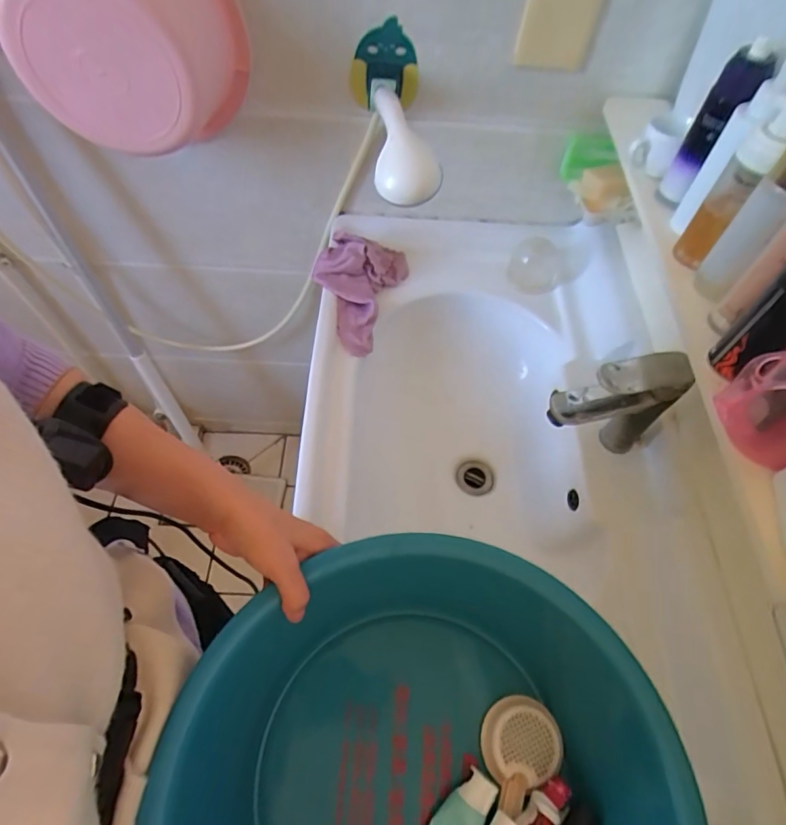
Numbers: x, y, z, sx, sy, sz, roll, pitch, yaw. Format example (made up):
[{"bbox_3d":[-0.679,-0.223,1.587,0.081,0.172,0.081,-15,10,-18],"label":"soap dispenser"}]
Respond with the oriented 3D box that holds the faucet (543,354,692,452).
[{"bbox_3d":[0.251,0.001,0.591,0.146,0.172,0.045,-5,60,-6],"label":"faucet"}]

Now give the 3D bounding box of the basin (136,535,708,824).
[{"bbox_3d":[0.020,0.301,0.385,0.351,0.148,0.360,1,59,-2],"label":"basin"}]

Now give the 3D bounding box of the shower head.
[{"bbox_3d":[0.002,-0.307,0.566,0.068,0.058,0.172,-10,60,-9],"label":"shower head"}]

